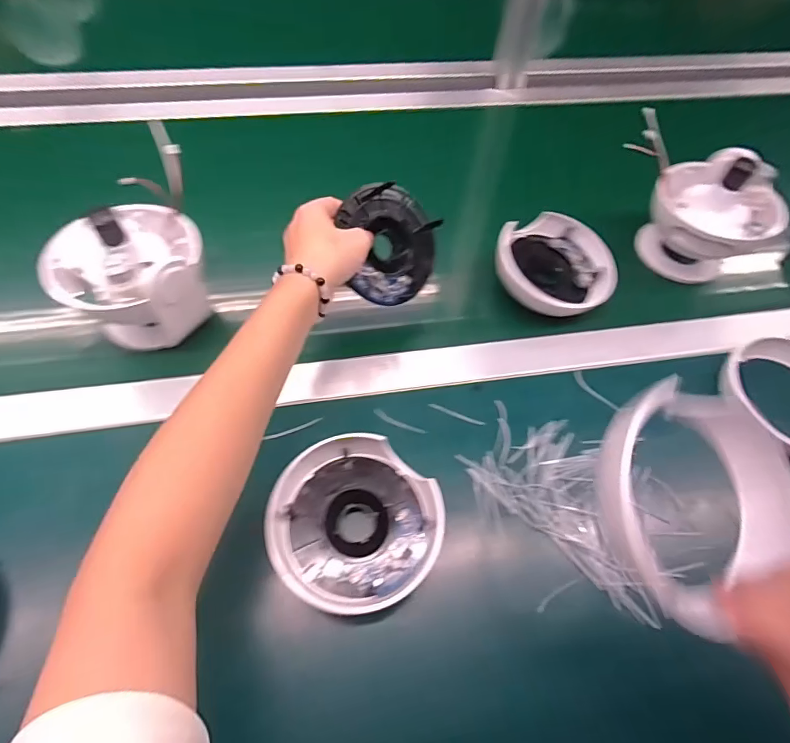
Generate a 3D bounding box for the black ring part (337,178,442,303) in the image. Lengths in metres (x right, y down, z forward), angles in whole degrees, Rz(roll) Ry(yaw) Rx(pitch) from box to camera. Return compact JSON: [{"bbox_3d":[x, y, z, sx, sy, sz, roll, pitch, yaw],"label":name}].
[{"bbox_3d":[-0.002,-0.113,0.407,0.092,0.018,0.102,-13,96,-35],"label":"black ring part"}]

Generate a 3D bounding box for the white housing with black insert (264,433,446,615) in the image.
[{"bbox_3d":[-0.028,0.109,0.326,0.110,0.043,0.115,3,59,-4],"label":"white housing with black insert"}]

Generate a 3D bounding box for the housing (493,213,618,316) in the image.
[{"bbox_3d":[0.158,-0.104,0.458,0.113,0.046,0.109,3,59,-4],"label":"housing"}]

